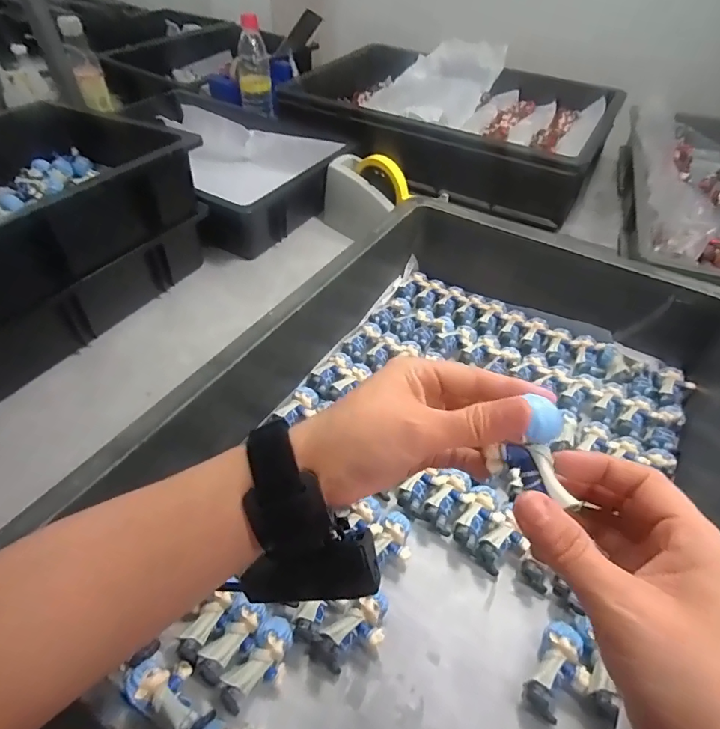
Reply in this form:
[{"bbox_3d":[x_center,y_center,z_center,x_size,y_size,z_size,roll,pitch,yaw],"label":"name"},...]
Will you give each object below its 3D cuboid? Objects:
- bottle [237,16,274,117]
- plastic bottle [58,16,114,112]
[{"bbox_3d":[-0.220,-0.613,0.959,0.070,0.153,0.075,-6,47,-8],"label":"bottle"},{"bbox_3d":[-0.586,-0.637,1.009,0.058,0.174,0.056,-19,50,-19],"label":"plastic bottle"}]

